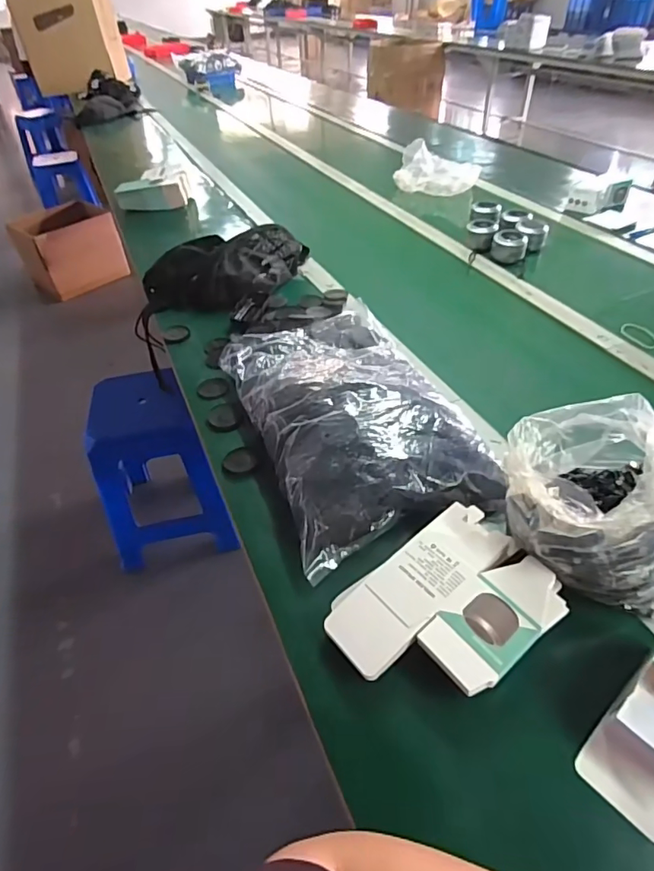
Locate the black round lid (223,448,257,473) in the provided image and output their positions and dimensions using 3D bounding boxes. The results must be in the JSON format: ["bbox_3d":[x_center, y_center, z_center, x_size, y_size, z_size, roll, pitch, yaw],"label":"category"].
[{"bbox_3d":[-0.125,0.037,0.712,0.044,0.015,0.050,-17,45,-14],"label":"black round lid"}]

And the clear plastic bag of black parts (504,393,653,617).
[{"bbox_3d":[0.275,0.076,0.523,0.176,0.175,0.151,4,44,7],"label":"clear plastic bag of black parts"}]

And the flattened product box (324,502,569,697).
[{"bbox_3d":[0.116,0.170,0.497,0.207,0.023,0.152,-32,49,-14],"label":"flattened product box"}]

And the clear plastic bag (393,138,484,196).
[{"bbox_3d":[0.344,-0.824,1.539,0.255,0.133,0.141,17,47,20],"label":"clear plastic bag"}]

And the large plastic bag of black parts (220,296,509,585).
[{"bbox_3d":[0.019,-0.056,0.740,0.274,0.092,0.490,-16,45,-13],"label":"large plastic bag of black parts"}]

